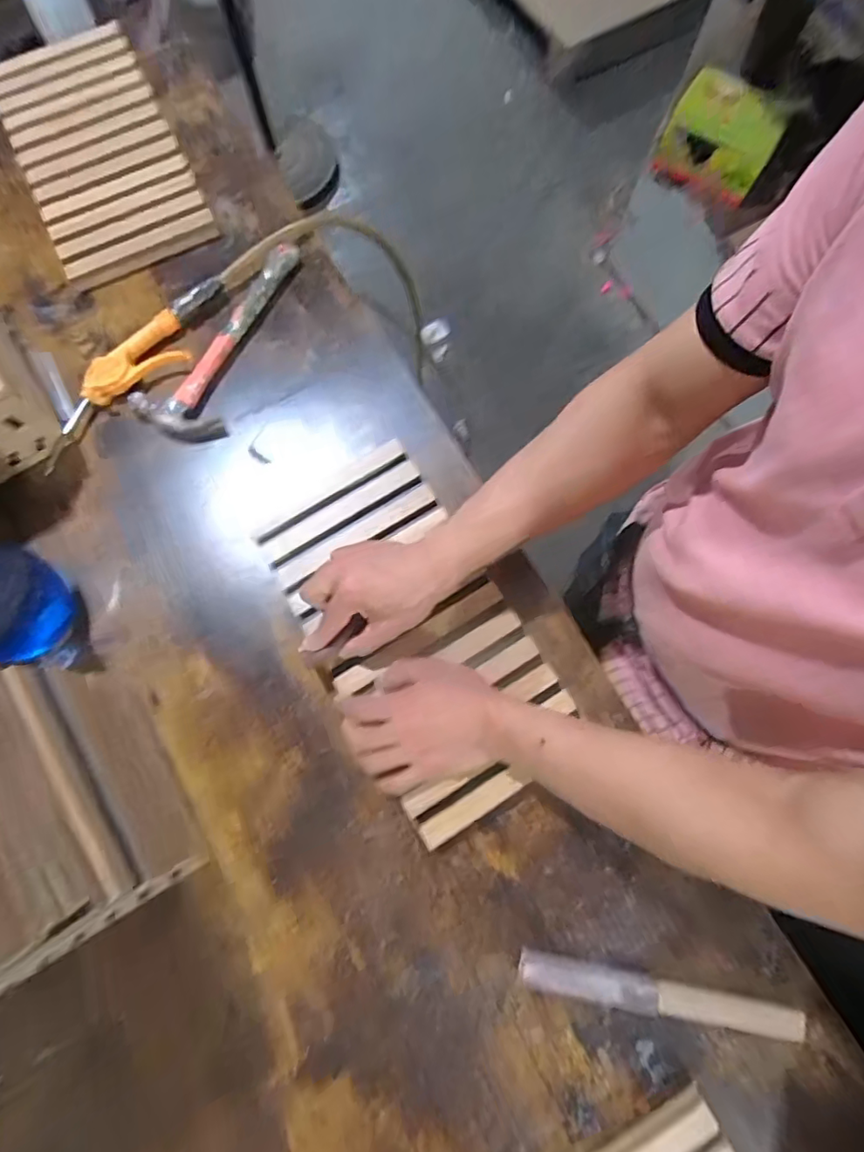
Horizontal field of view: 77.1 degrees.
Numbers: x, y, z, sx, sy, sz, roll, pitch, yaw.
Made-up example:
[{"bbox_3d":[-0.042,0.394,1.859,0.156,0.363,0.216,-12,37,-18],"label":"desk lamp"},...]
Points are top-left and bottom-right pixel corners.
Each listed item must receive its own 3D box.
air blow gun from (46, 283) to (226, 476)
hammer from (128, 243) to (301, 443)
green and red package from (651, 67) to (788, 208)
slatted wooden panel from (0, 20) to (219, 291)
[{"bbox_3d":[-0.335,-0.235,0.606,0.272,0.029,0.064,-43,79,-10],"label":"air blow gun"},{"bbox_3d":[-0.240,-0.278,0.620,0.101,0.027,0.264,21,76,5],"label":"hammer"},{"bbox_3d":[0.683,-1.041,1.278,0.247,0.047,0.217,26,117,3],"label":"green and red package"},{"bbox_3d":[-0.417,-0.532,0.674,0.183,0.015,0.353,-26,82,-4],"label":"slatted wooden panel"}]

